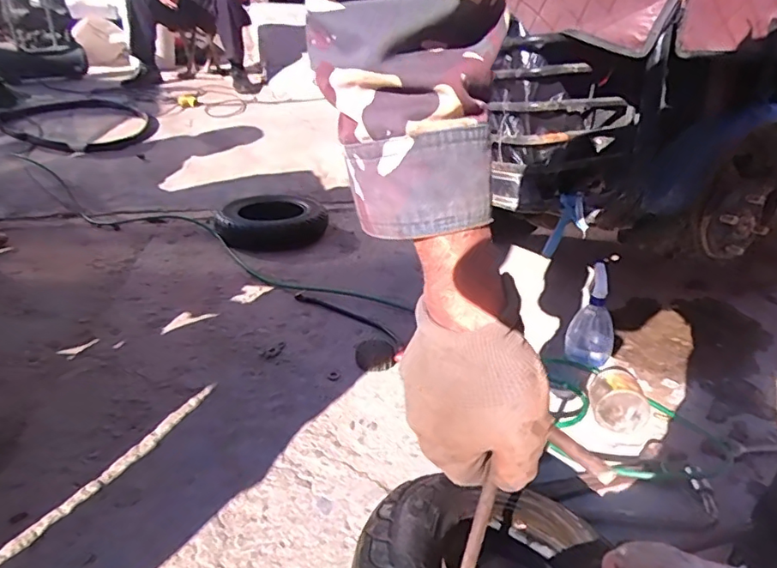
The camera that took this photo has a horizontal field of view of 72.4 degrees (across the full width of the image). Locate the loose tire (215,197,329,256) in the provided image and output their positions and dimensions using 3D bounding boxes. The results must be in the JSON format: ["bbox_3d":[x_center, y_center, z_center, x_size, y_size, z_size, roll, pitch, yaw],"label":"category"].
[{"bbox_3d":[-0.369,-0.205,1.687,0.328,0.078,0.354,-4,26,-11],"label":"loose tire"}]

